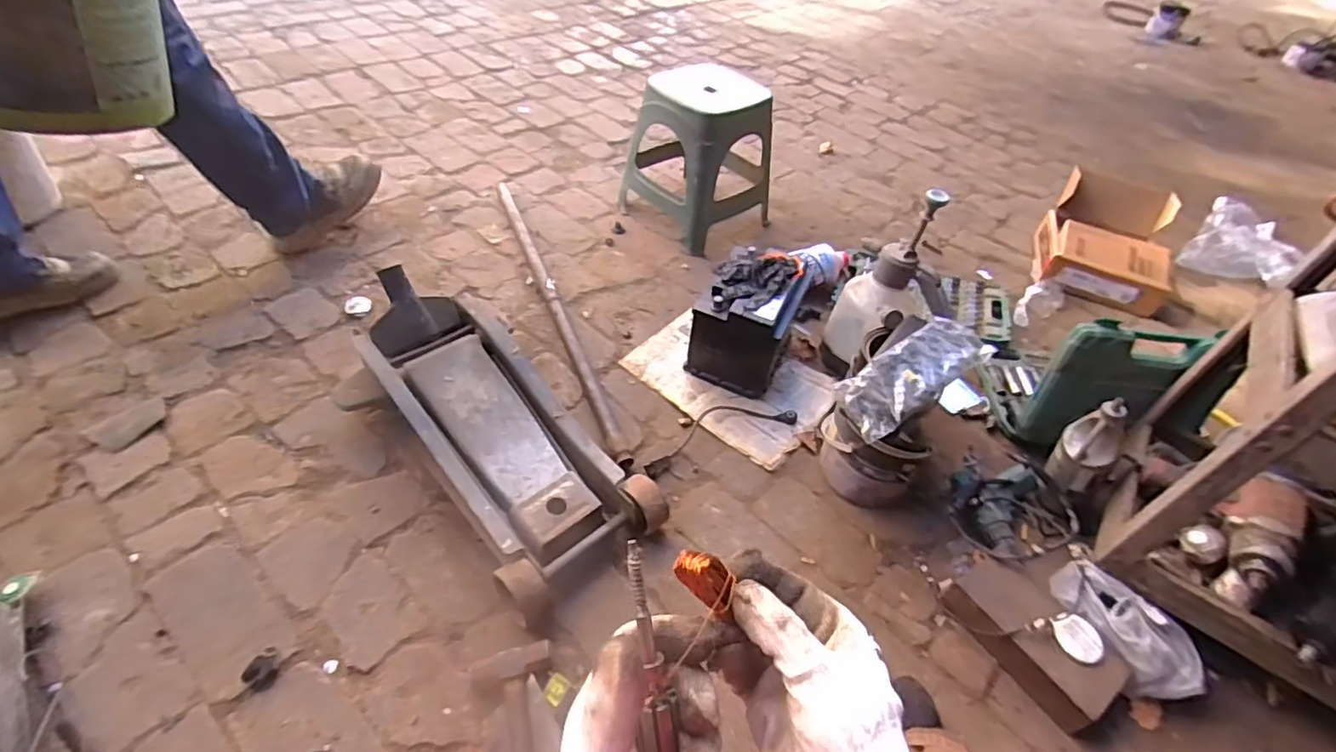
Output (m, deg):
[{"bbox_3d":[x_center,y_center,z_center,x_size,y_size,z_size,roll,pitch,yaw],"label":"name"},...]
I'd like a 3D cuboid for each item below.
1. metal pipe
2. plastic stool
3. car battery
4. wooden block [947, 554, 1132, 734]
[{"bbox_3d":[-0.244,-0.155,1.303,0.027,0.028,0.866,-14,51,-20],"label":"metal pipe"},{"bbox_3d":[0.081,-0.530,1.479,0.272,0.326,0.272,-33,60,-31],"label":"plastic stool"},{"bbox_3d":[0.154,-0.105,1.199,0.167,0.187,0.207,24,50,13],"label":"car battery"},{"bbox_3d":[0.536,0.380,0.908,0.121,0.061,0.231,-25,57,-27],"label":"wooden block"}]

